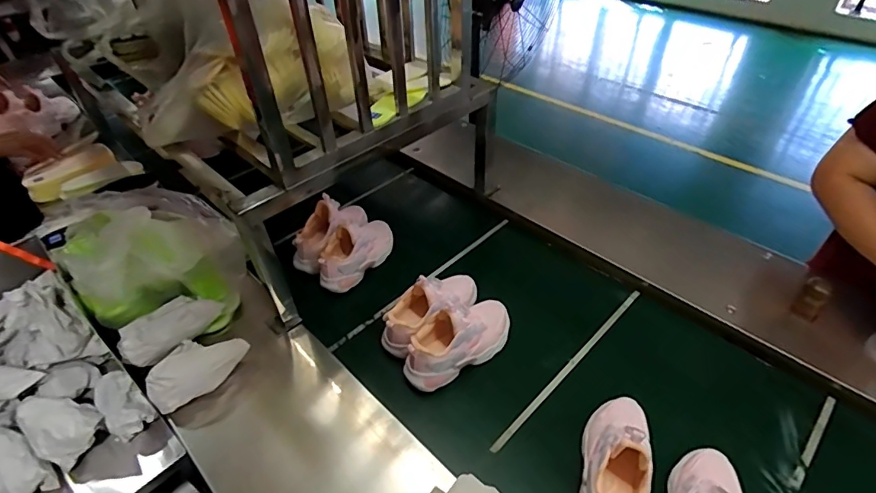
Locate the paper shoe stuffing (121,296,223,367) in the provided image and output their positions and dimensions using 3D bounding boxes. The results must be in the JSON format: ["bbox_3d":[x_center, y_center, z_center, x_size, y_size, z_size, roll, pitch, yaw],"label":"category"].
[{"bbox_3d":[-0.432,0.128,0.755,0.067,0.056,0.152,25,50,27],"label":"paper shoe stuffing"}]

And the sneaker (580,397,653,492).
[{"bbox_3d":[0.233,0.273,0.606,0.077,0.106,0.197,11,45,15],"label":"sneaker"}]

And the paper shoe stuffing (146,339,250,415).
[{"bbox_3d":[-0.376,0.180,0.719,0.087,0.053,0.139,29,52,30],"label":"paper shoe stuffing"}]

